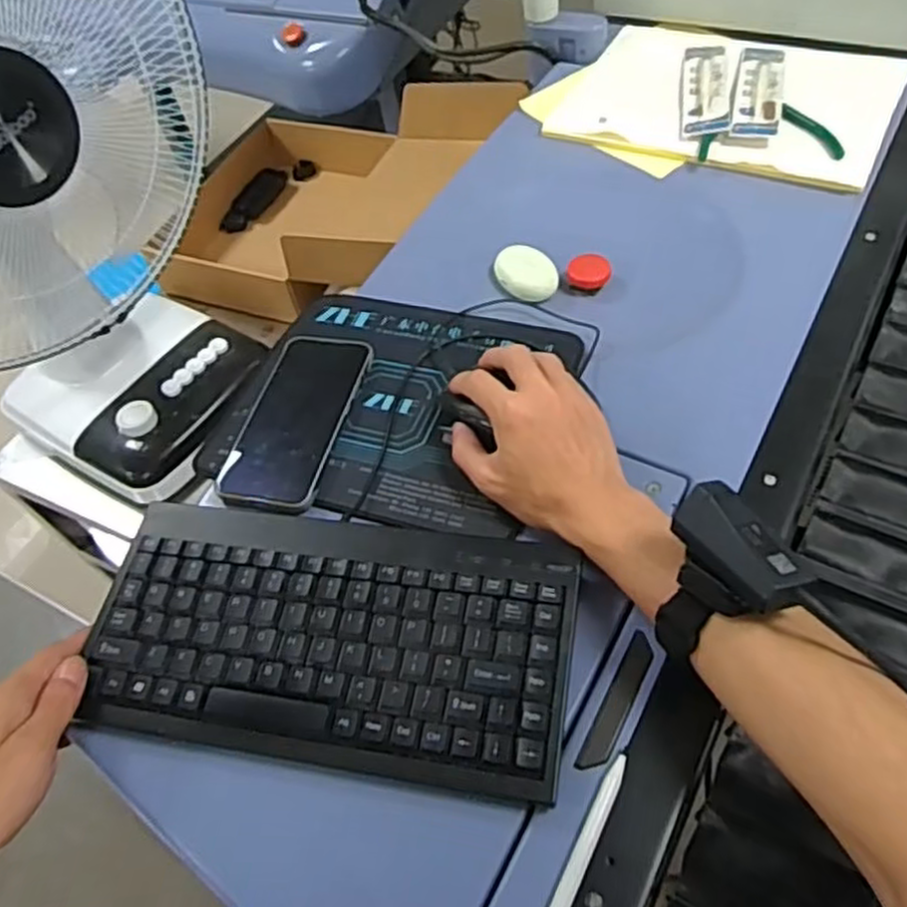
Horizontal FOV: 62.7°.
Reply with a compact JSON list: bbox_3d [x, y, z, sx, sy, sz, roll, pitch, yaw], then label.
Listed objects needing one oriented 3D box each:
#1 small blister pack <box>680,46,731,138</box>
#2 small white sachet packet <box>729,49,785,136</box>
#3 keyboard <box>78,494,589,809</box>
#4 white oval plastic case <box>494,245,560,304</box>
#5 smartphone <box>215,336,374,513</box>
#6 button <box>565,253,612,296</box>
[{"bbox_3d":[0.263,-0.387,0.776,0.046,0.013,0.186,5,55,12],"label":"small blister pack"},{"bbox_3d":[0.313,-0.376,0.760,0.045,0.012,0.181,10,56,16],"label":"small white sachet packet"},{"bbox_3d":[-0.076,0.106,0.447,0.288,0.021,0.148,6,55,10],"label":"keyboard"},{"bbox_3d":[0.066,-0.164,0.677,0.045,0.020,0.057,-30,56,-16],"label":"white oval plastic case"},{"bbox_3d":[-0.122,-0.028,0.564,0.079,0.015,0.159,9,55,12],"label":"smartphone"},{"bbox_3d":[0.123,-0.164,0.677,0.039,0.017,0.037,-3,53,4],"label":"button"}]

